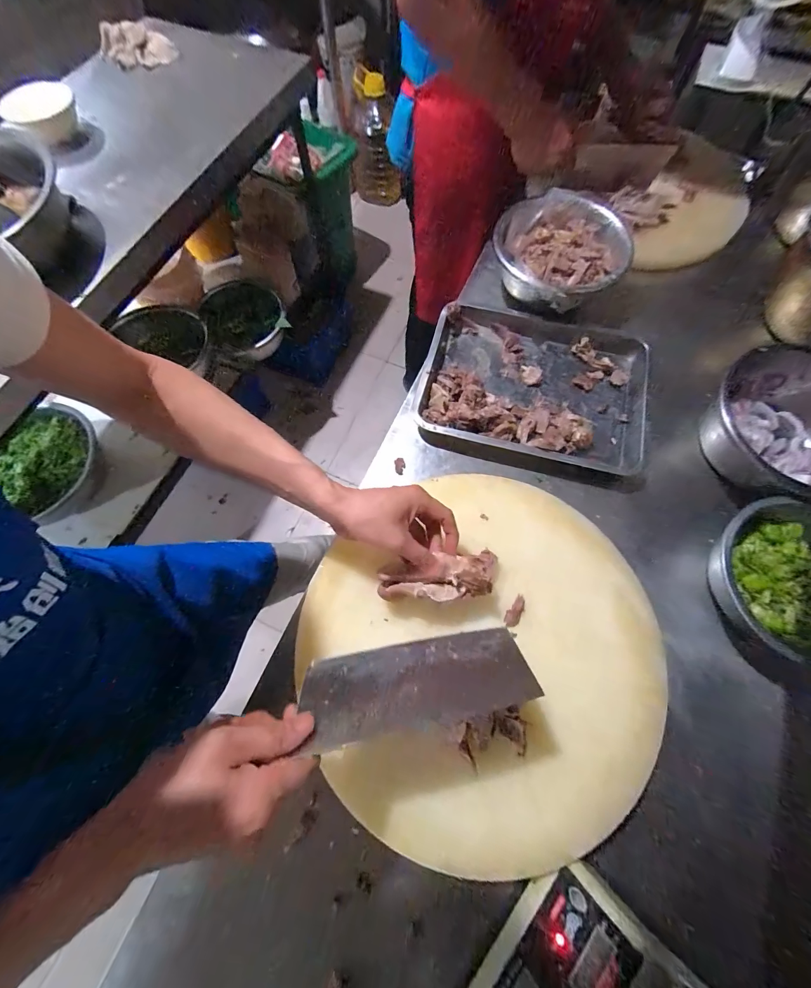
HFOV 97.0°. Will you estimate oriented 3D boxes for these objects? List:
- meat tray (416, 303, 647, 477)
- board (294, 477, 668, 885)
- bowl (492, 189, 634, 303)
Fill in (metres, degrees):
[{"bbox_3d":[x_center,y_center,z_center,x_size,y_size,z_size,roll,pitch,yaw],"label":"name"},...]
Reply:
[{"bbox_3d":[0.225,-0.193,0.641,0.377,0.058,0.283,15,72,6],"label":"meat tray"},{"bbox_3d":[0.104,0.194,0.470,0.449,0.060,0.415,0,71,1],"label":"board"},{"bbox_3d":[0.288,-0.456,0.682,0.224,0.076,0.232,0,71,1],"label":"bowl"}]

